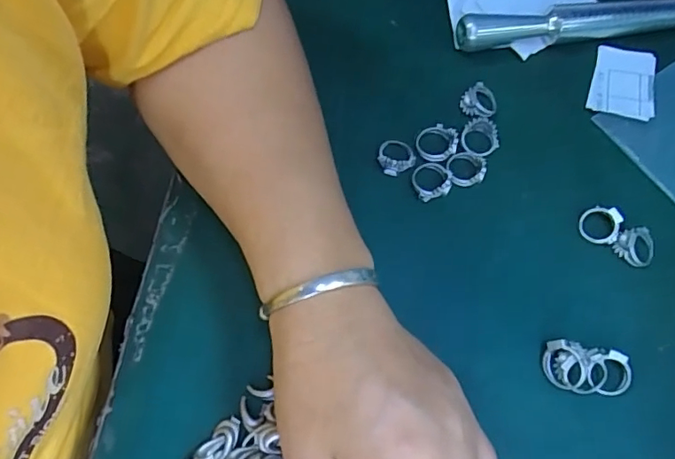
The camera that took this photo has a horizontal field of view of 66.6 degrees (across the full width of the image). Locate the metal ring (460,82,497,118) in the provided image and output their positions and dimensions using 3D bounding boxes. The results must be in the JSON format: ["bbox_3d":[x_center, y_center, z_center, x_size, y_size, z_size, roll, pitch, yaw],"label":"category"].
[{"bbox_3d":[0.087,-0.078,0.314,0.022,0.005,0.021,1,68,-2],"label":"metal ring"}]

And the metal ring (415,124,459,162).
[{"bbox_3d":[0.059,-0.052,0.304,0.023,0.007,0.024,1,68,-2],"label":"metal ring"}]

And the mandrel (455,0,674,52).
[{"bbox_3d":[0.190,-0.136,0.332,0.226,0.023,0.018,-6,69,-5],"label":"mandrel"}]

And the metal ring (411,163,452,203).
[{"bbox_3d":[0.054,-0.028,0.297,0.021,0.009,0.022,1,68,-2],"label":"metal ring"}]

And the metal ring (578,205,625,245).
[{"bbox_3d":[0.147,-0.003,0.287,0.020,0.005,0.022,-1,88,27],"label":"metal ring"}]

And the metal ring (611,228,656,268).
[{"bbox_3d":[0.166,0.009,0.285,0.021,0.006,0.021,1,68,-2],"label":"metal ring"}]

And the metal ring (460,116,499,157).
[{"bbox_3d":[0.086,-0.055,0.306,0.022,0.005,0.024,1,68,-2],"label":"metal ring"}]

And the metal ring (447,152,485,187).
[{"bbox_3d":[0.076,-0.036,0.298,0.022,0.008,0.021,1,68,-2],"label":"metal ring"}]

